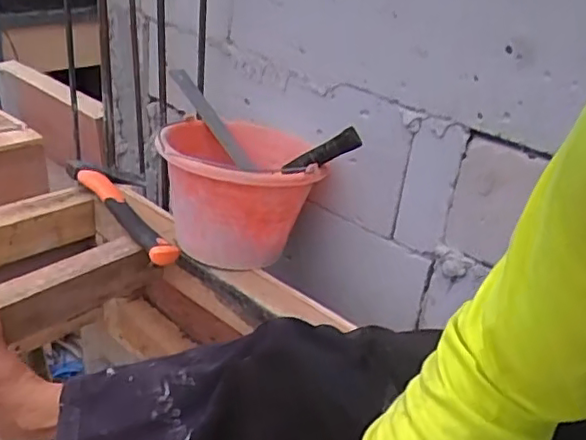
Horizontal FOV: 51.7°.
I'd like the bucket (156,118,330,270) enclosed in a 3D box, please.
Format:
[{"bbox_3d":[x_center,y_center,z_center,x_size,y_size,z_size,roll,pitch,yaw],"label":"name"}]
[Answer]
[{"bbox_3d":[-0.076,-0.052,0.901,0.222,0.163,0.258,2,29,-9],"label":"bucket"}]

